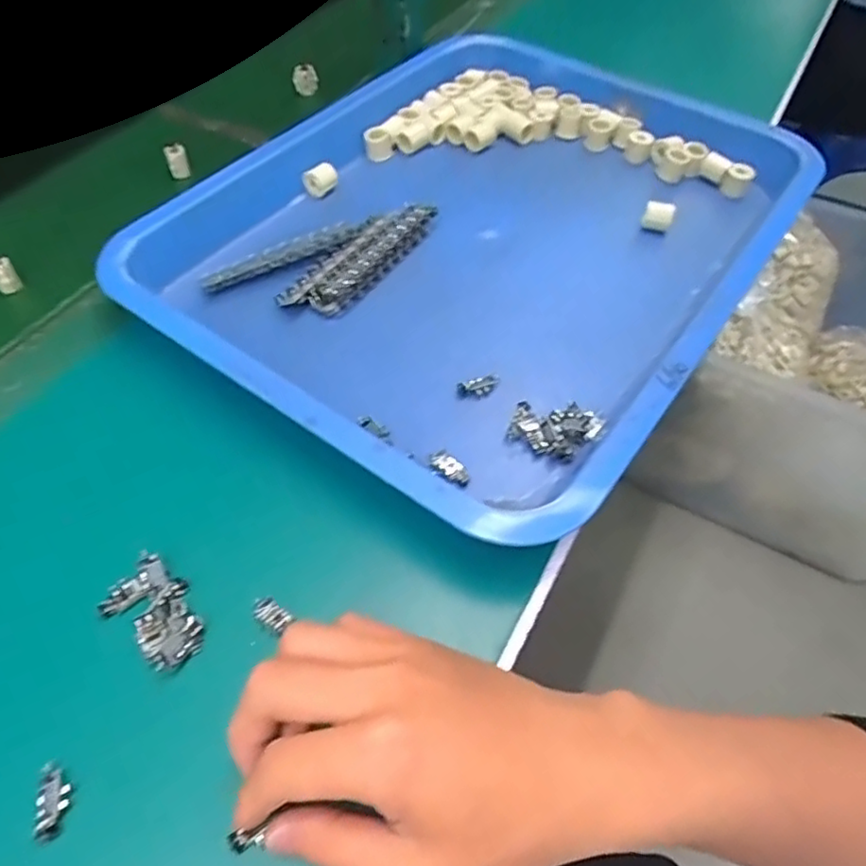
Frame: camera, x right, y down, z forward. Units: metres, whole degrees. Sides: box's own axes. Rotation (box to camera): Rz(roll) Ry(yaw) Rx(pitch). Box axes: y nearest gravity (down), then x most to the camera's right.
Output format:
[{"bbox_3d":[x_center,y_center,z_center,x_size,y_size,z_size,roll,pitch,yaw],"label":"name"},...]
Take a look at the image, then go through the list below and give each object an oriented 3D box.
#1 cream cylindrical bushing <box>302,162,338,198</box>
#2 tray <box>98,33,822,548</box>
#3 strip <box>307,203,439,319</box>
[{"bbox_3d":[-0.086,-0.194,0.491,0.017,0.016,0.025,31,59,21],"label":"cream cylindrical bushing"},{"bbox_3d":[0.043,-0.149,0.453,0.343,0.042,0.436,31,59,21],"label":"tray"},{"bbox_3d":[-0.037,-0.119,0.437,0.024,0.016,0.114,29,58,20],"label":"strip"}]

